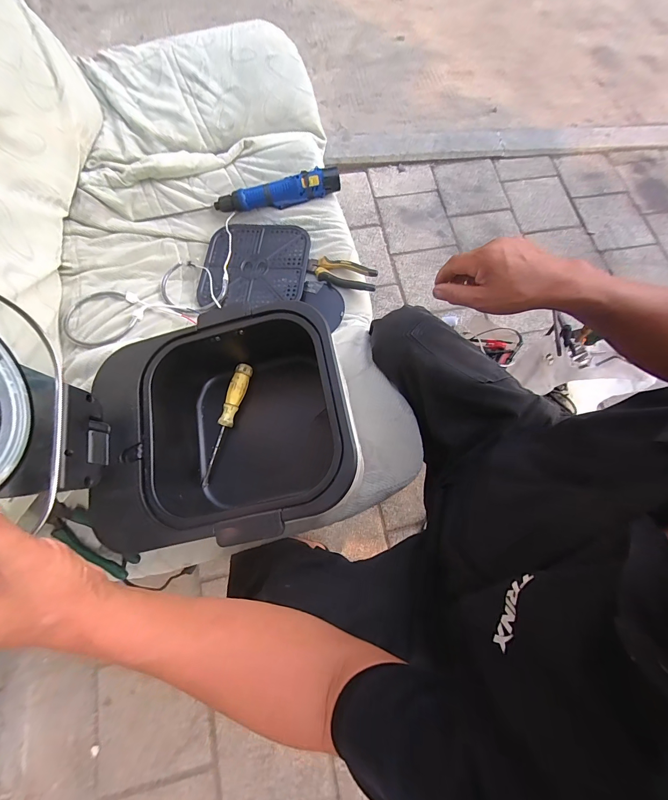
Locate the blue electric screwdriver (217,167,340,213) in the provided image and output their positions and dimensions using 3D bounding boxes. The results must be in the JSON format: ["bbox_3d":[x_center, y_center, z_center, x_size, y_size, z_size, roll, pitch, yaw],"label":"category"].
[{"bbox_3d":[-0.121,-0.446,0.723,0.268,0.041,0.048,-12,74,-6],"label":"blue electric screwdriver"}]

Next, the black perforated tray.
[{"bbox_3d":[-0.163,-0.278,0.701,0.213,0.024,0.199,3,73,-1],"label":"black perforated tray"}]

